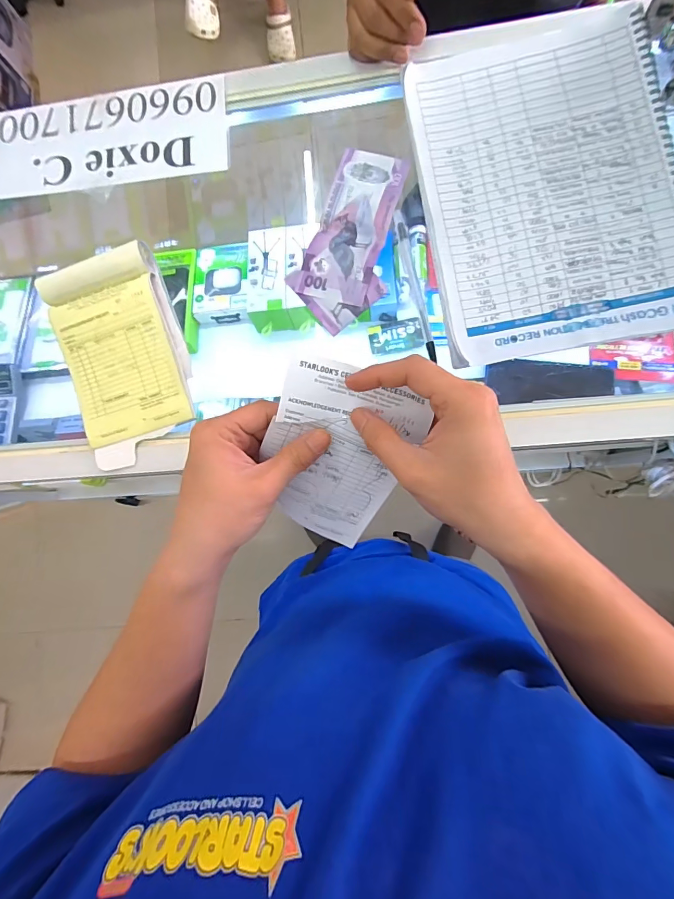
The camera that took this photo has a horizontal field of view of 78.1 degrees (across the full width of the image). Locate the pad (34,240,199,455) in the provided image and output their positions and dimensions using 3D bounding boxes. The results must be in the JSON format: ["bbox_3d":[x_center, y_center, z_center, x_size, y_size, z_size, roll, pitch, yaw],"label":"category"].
[{"bbox_3d":[-0.207,-0.097,0.394,0.111,0.028,0.166,-17,84,5],"label":"pad"}]

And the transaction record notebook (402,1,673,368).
[{"bbox_3d":[0.186,-0.235,0.369,0.211,0.010,0.297,-9,84,5],"label":"transaction record notebook"}]

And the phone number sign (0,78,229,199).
[{"bbox_3d":[-0.251,-0.320,0.439,0.275,0.007,0.096,-3,85,8],"label":"phone number sign"}]

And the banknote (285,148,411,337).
[{"bbox_3d":[0.016,-0.197,0.388,0.084,0.015,0.174,23,88,8],"label":"banknote"}]

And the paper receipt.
[{"bbox_3d":[-0.004,0.010,0.318,0.101,0.013,0.146,18,123,-8],"label":"paper receipt"}]

